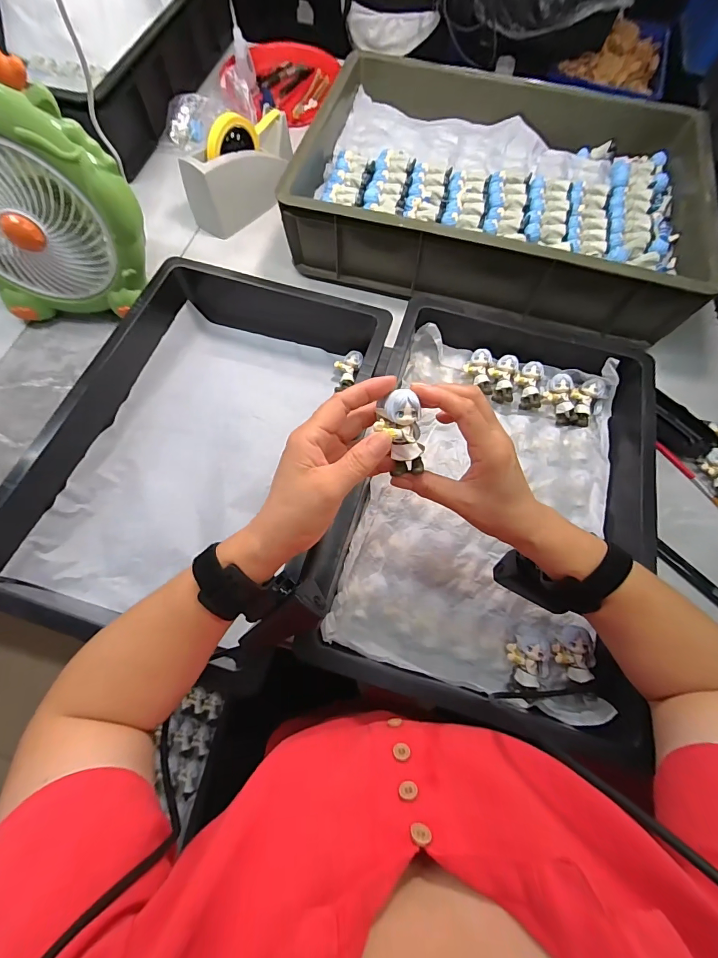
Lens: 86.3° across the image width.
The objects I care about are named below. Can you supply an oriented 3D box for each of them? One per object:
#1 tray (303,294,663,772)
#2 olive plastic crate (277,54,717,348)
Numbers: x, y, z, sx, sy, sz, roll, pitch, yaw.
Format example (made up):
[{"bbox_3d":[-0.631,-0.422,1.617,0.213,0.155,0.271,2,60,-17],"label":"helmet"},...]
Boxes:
[{"bbox_3d":[0.147,0.010,0.429,0.303,0.071,0.437,17,68,5],"label":"tray"},{"bbox_3d":[0.219,-0.463,0.620,0.578,0.120,0.396,16,68,5],"label":"olive plastic crate"}]

